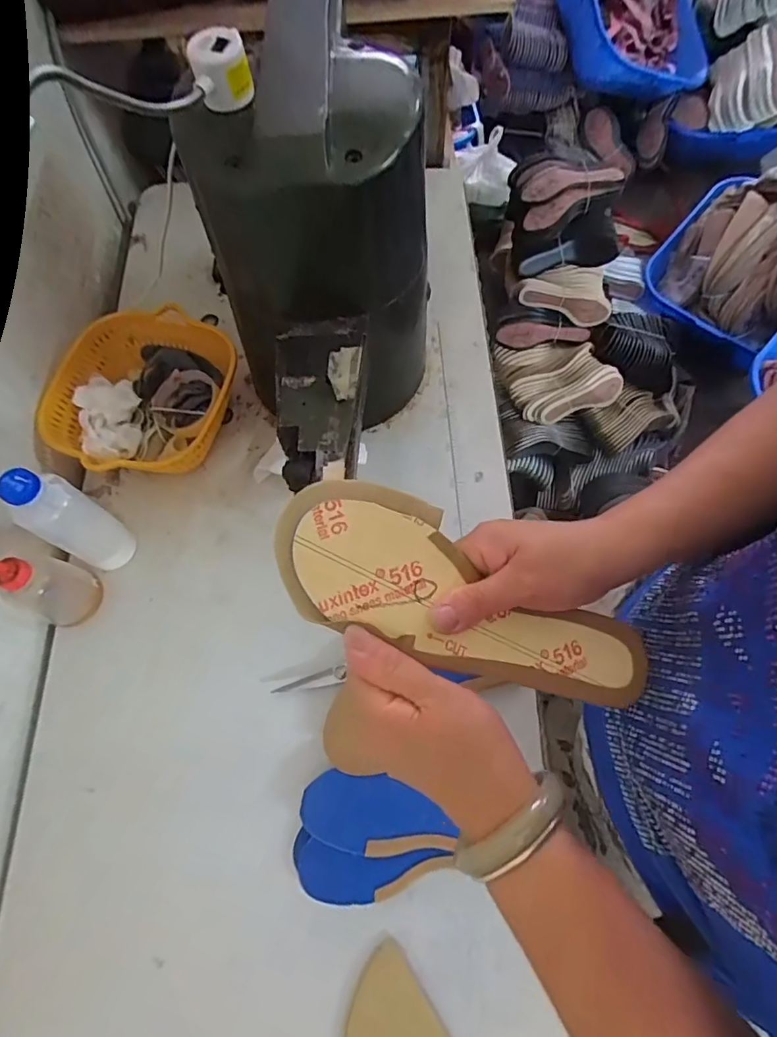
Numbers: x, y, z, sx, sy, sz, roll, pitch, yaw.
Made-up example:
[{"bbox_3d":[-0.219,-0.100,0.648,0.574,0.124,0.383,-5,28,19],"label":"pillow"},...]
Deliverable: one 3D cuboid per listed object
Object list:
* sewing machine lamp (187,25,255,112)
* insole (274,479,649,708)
[{"bbox_3d":[-0.119,-0.321,0.369,0.039,0.035,0.035,-17,69,-4],"label":"sewing machine lamp"},{"bbox_3d":[0.048,0.050,0.300,0.230,0.015,0.078,26,71,-10],"label":"insole"}]

